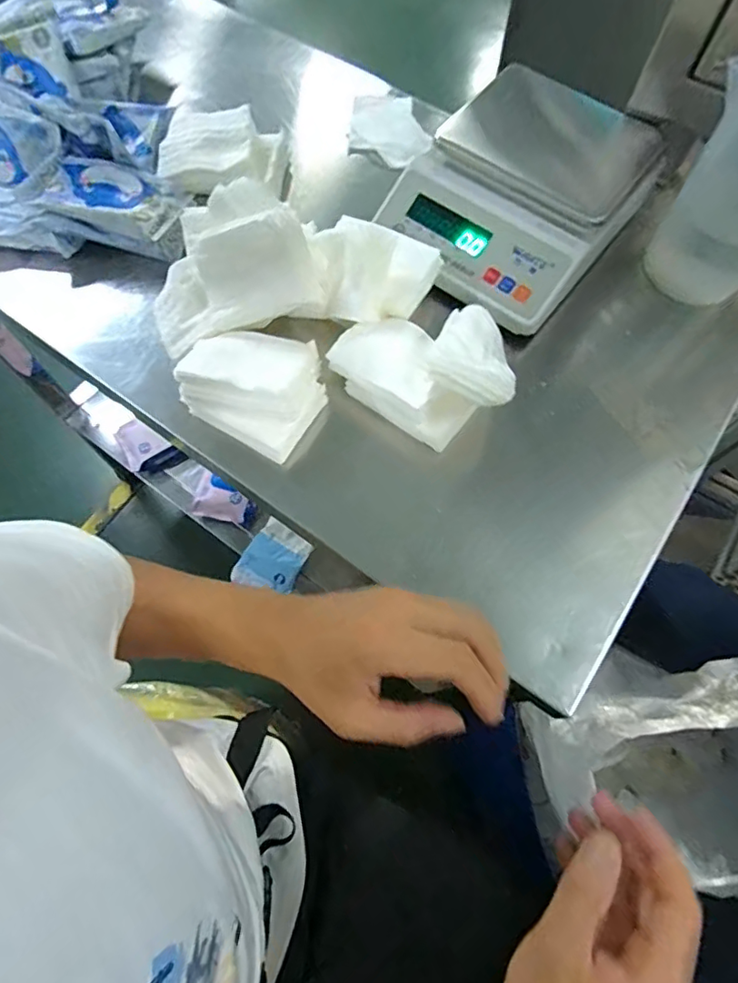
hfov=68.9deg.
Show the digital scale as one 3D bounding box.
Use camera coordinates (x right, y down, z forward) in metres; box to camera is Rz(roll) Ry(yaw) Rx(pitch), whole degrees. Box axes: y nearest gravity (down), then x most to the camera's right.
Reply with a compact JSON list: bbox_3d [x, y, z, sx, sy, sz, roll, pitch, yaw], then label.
[{"bbox_3d":[0.150,-0.286,0.515,0.193,0.074,0.255,40,72,13],"label":"digital scale"}]

